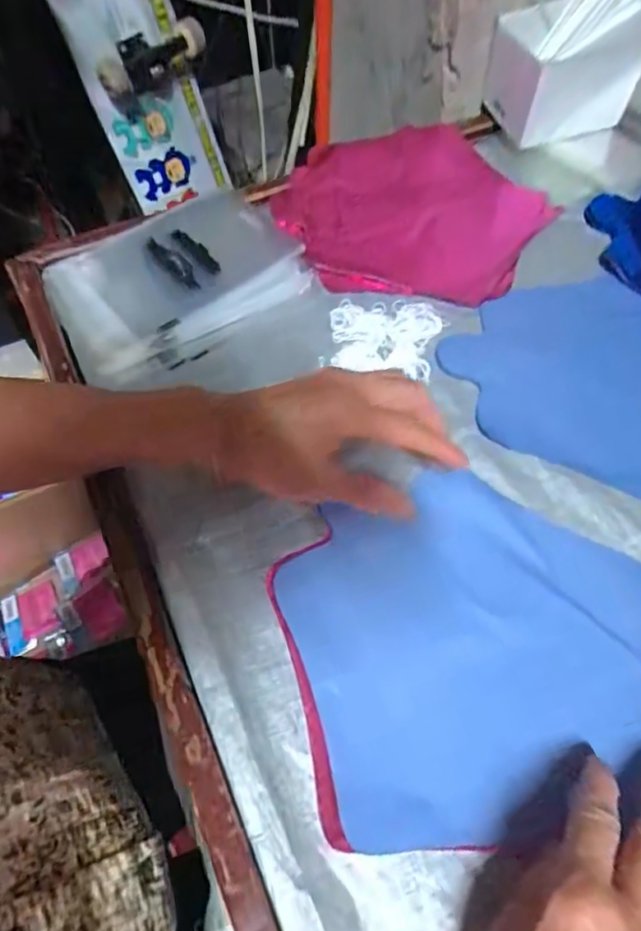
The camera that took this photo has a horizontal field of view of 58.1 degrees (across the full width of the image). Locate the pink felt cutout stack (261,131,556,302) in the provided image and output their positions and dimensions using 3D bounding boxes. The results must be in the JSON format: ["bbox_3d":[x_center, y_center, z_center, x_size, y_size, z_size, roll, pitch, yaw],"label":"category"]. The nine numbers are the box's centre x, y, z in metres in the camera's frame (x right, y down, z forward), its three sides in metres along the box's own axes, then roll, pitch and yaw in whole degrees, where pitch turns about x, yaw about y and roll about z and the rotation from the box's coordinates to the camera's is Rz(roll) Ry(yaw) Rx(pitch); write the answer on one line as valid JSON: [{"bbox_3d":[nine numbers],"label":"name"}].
[{"bbox_3d":[0.092,-0.242,0.562,0.238,0.027,0.227,-32,72,-16],"label":"pink felt cutout stack"}]

